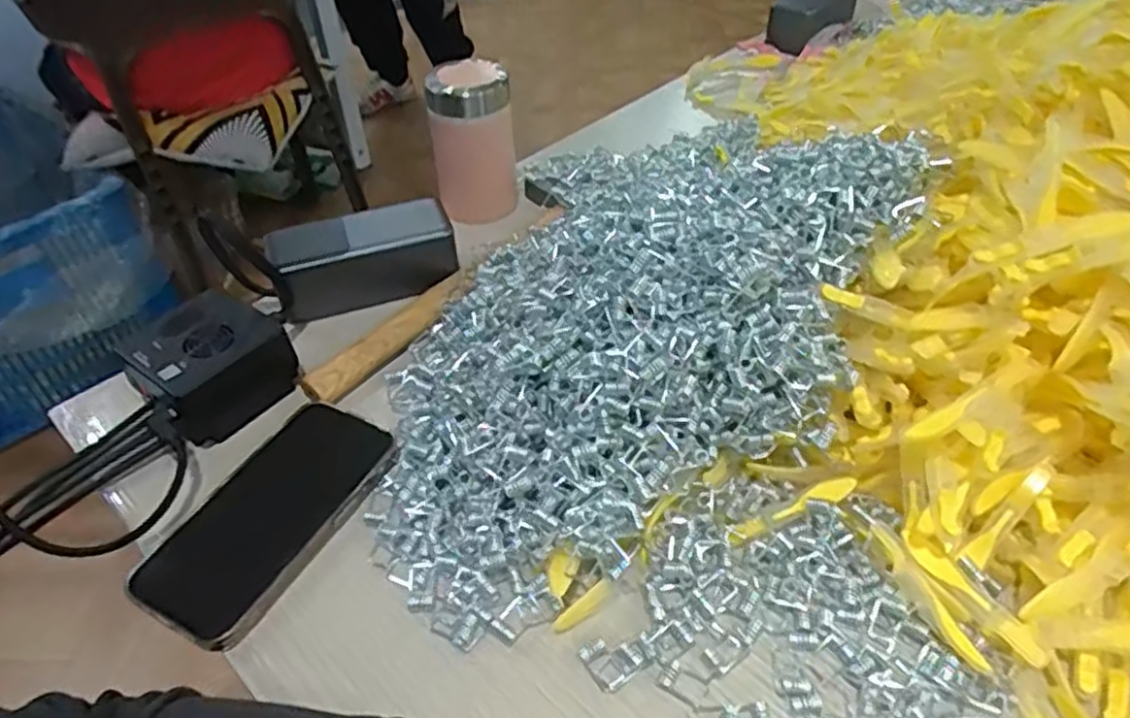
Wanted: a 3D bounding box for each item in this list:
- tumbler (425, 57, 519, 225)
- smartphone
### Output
[{"bbox_3d":[-0.075,-0.175,0.609,0.067,0.114,0.063,-1,45,1],"label":"tumbler"},{"bbox_3d":[-0.162,0.082,0.410,0.079,0.012,0.144,21,49,21],"label":"smartphone"}]

